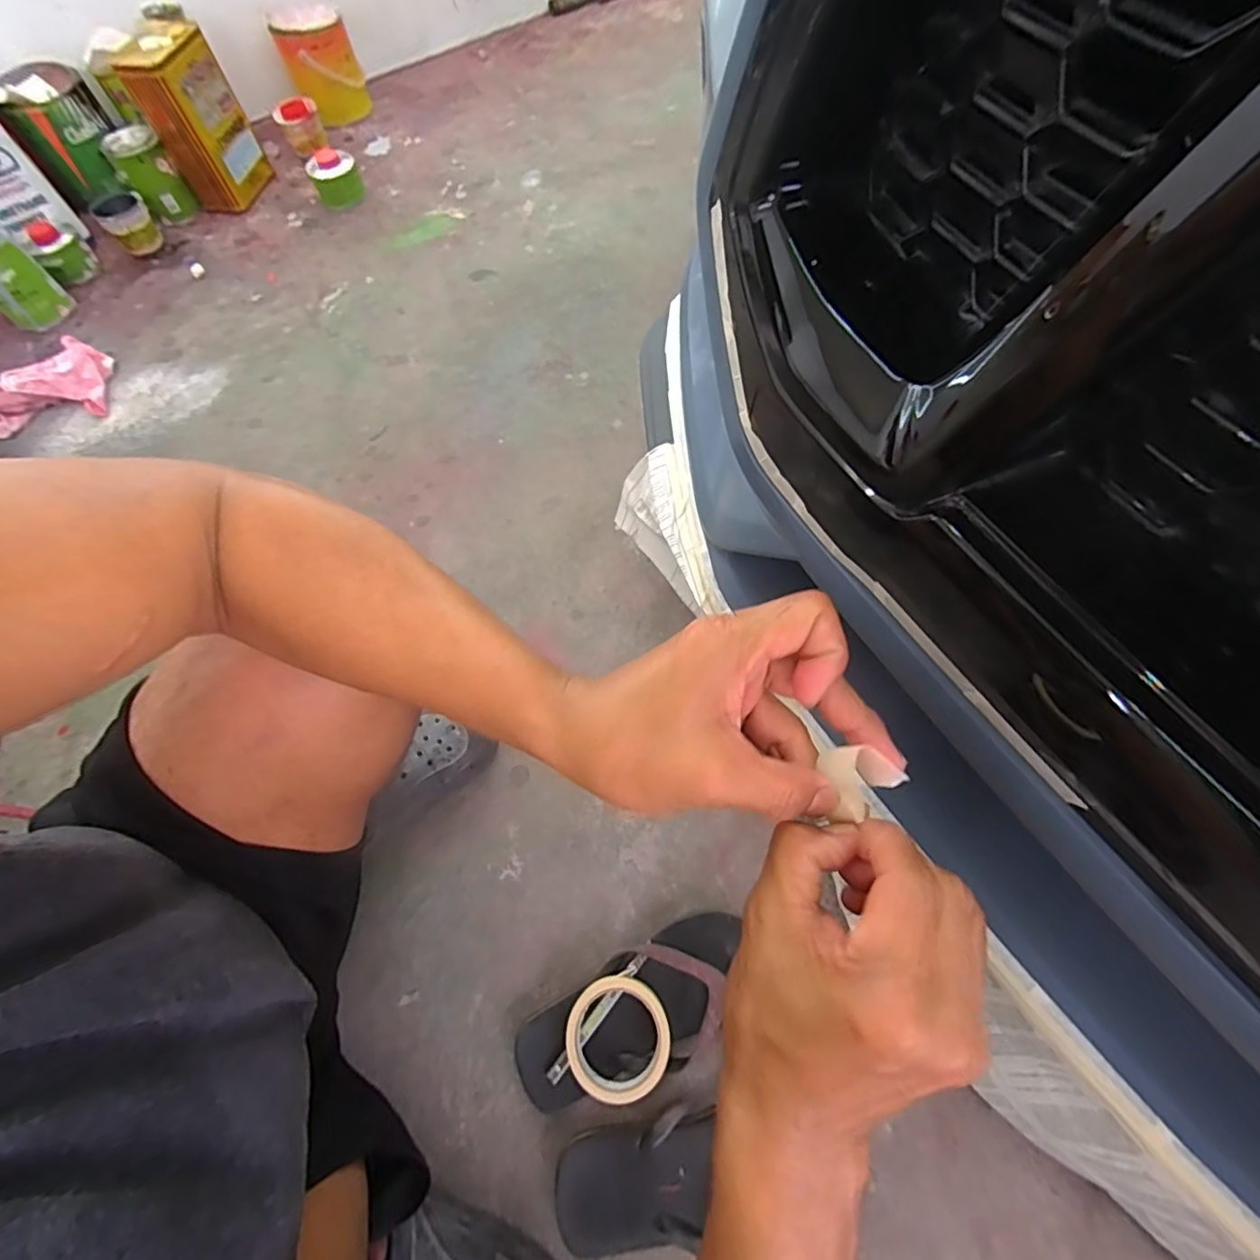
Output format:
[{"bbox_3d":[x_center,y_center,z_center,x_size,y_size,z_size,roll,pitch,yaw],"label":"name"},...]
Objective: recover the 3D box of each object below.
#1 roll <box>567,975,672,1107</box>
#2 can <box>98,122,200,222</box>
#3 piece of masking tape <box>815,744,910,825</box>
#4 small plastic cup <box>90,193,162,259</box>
[{"bbox_3d":[-0.012,0.391,0.554,0.098,0.021,0.099,-1,64,2],"label":"roll"},{"bbox_3d":[-0.954,-0.903,1.154,0.101,0.130,0.091,-33,68,-13],"label":"can"},{"bbox_3d":[0.097,0.063,0.245,0.030,0.023,0.026,-17,65,-6],"label":"piece of masking tape"},{"bbox_3d":[-0.983,-0.795,1.133,0.083,0.077,0.089,-1,64,2],"label":"small plastic cup"}]

